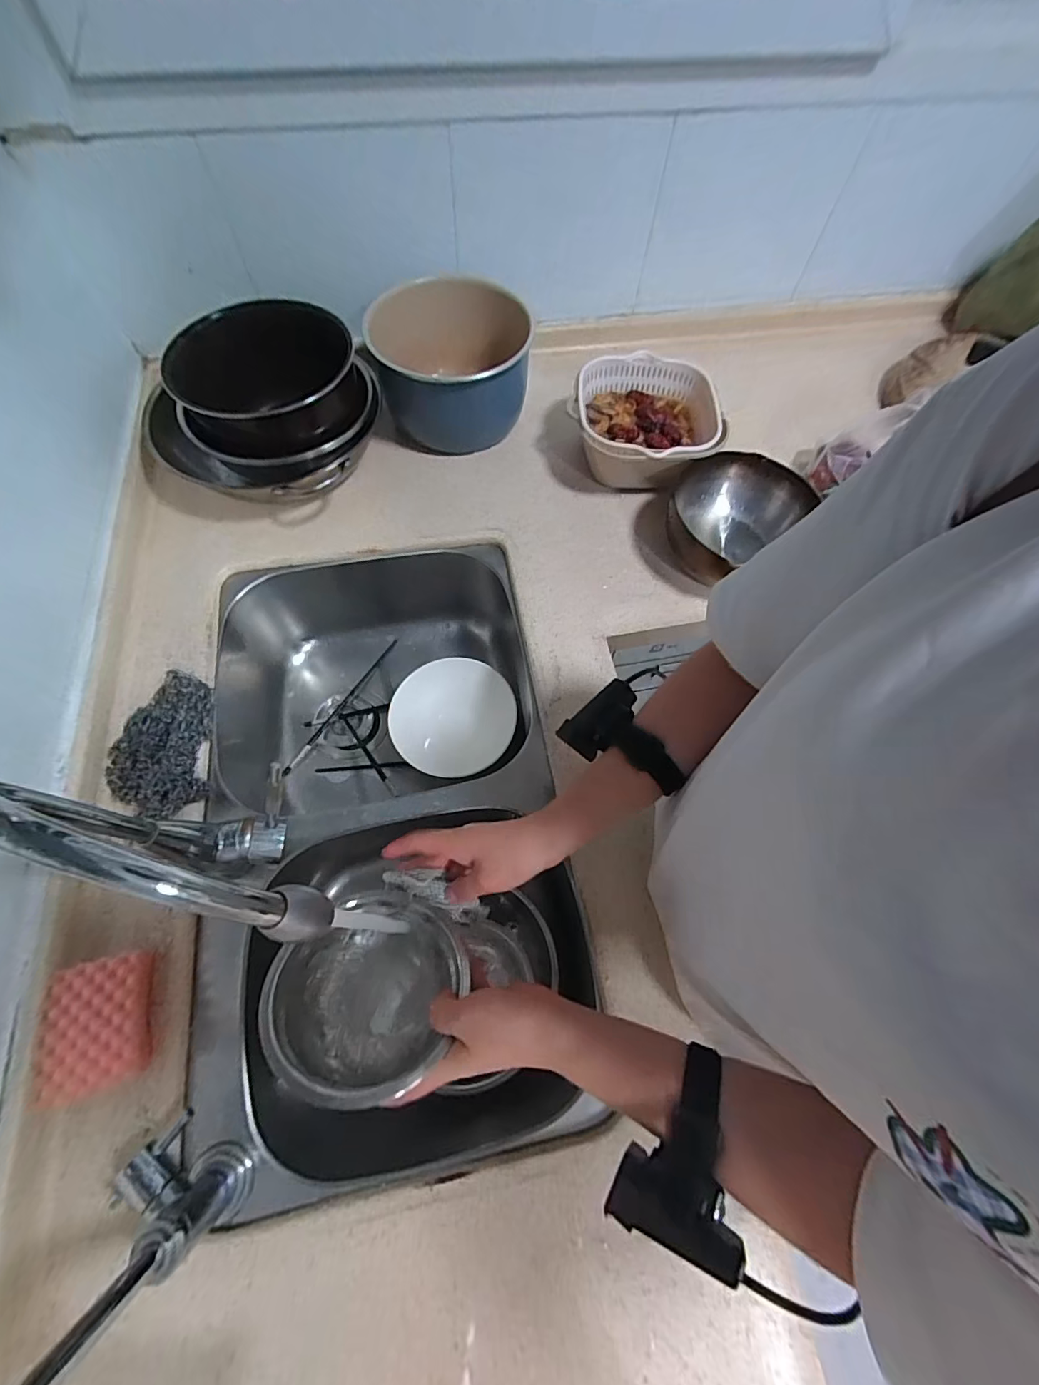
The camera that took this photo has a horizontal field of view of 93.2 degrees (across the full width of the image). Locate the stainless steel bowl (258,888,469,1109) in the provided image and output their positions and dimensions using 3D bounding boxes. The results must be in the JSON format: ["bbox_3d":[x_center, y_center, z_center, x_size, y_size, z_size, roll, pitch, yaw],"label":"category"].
[{"bbox_3d":[-0.120,0.241,0.399,0.155,0.065,0.158,11,36,-8],"label":"stainless steel bowl"}]

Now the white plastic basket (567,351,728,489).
[{"bbox_3d":[0.189,-0.404,0.741,0.219,0.088,0.219,6,65,0],"label":"white plastic basket"}]

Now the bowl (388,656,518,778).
[{"bbox_3d":[-0.097,0.035,0.713,0.173,0.049,0.161,1,65,-3],"label":"bowl"}]

